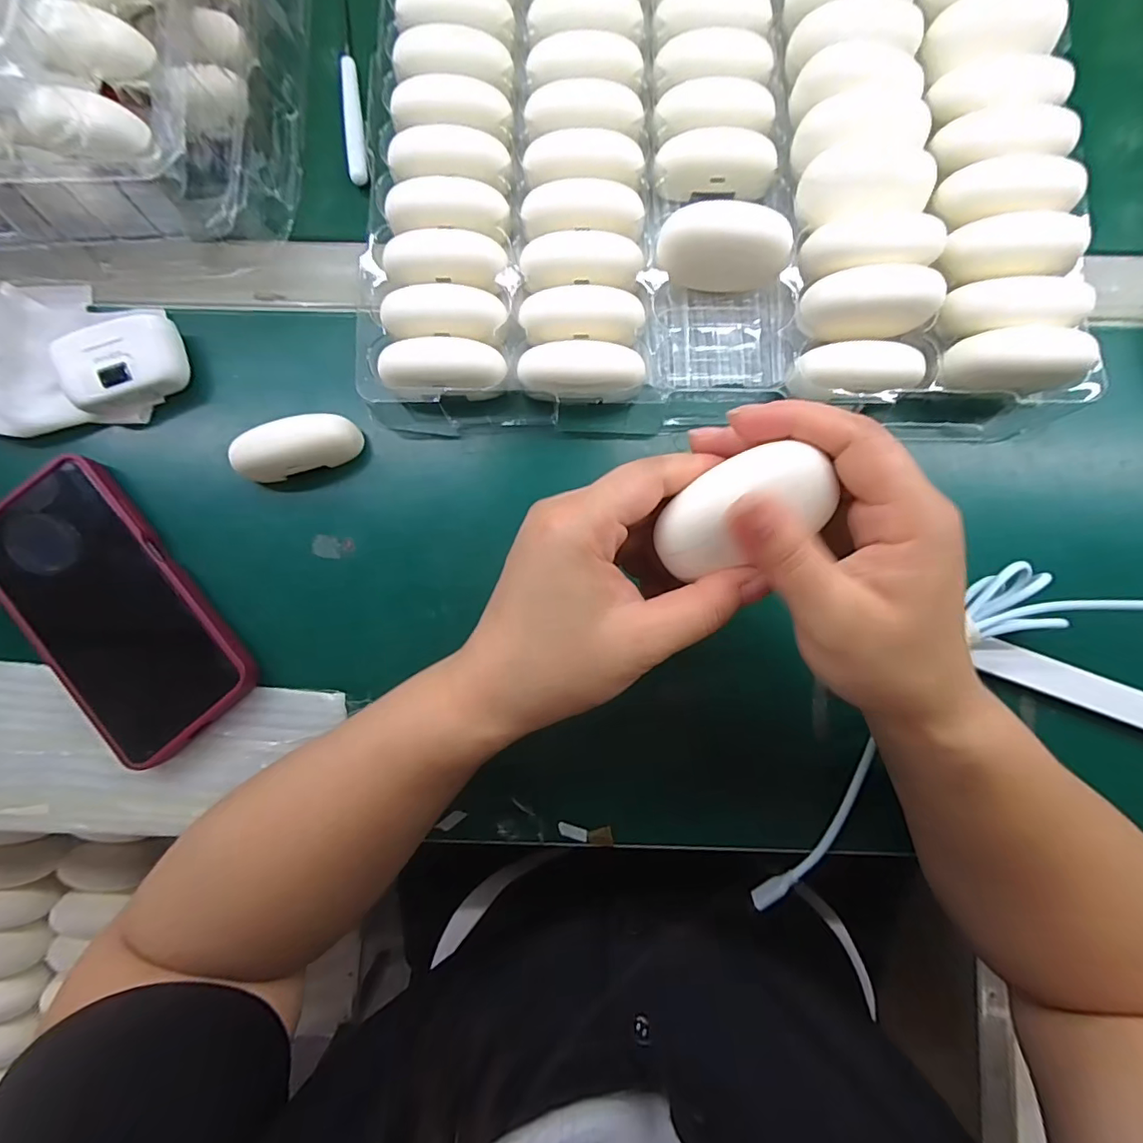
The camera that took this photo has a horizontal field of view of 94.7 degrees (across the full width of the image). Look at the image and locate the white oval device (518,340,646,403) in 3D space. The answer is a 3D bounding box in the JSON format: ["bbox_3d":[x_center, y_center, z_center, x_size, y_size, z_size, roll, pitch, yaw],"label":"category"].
[{"bbox_3d":[0.006,-0.107,0.289,0.066,0.023,0.030,-7,85,-1],"label":"white oval device"}]

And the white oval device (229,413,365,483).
[{"bbox_3d":[-0.150,-0.068,0.290,0.063,0.028,0.023,-16,85,-1],"label":"white oval device"}]

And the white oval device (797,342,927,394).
[{"bbox_3d":[0.155,-0.107,0.288,0.065,0.022,0.025,4,85,0],"label":"white oval device"}]

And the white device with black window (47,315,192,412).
[{"bbox_3d":[-0.245,-0.113,0.291,0.058,0.028,0.040,-23,86,-2],"label":"white device with black window"}]

